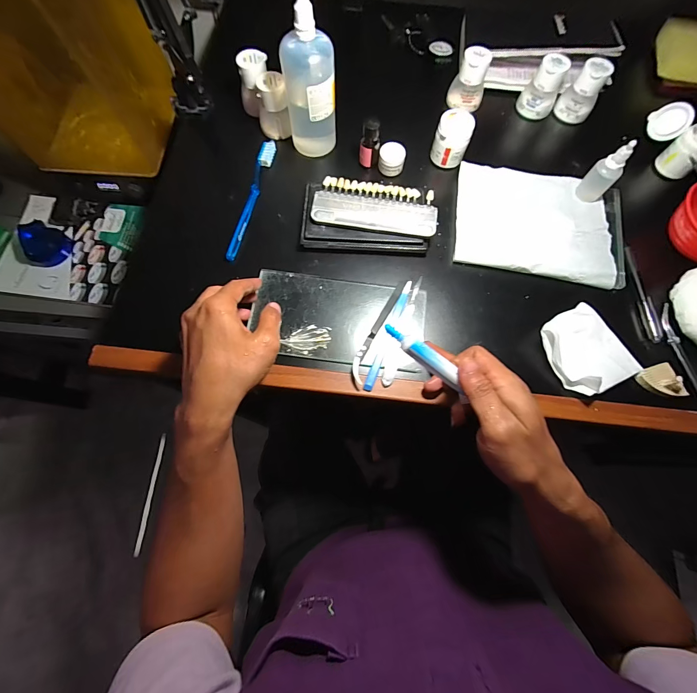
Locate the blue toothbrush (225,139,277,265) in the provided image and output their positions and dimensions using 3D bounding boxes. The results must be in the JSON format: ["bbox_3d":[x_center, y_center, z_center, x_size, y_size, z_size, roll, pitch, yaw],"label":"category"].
[{"bbox_3d":[-0.126,-0.195,0.427,0.016,0.014,0.190,11,74,1],"label":"blue toothbrush"}]

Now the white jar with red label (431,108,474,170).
[{"bbox_3d":[0.137,-0.275,0.434,0.043,0.058,0.041,1,74,-2],"label":"white jar with red label"}]

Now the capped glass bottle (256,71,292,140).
[{"bbox_3d":[-0.102,-0.321,0.437,0.040,0.062,0.040,-15,75,-6],"label":"capped glass bottle"}]

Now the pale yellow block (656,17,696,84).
[{"bbox_3d":[0.531,-0.456,0.502,0.075,0.033,0.107,10,74,1],"label":"pale yellow block"}]

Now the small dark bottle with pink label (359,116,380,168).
[{"bbox_3d":[0.028,-0.264,0.425,0.026,0.057,0.023,6,74,0],"label":"small dark bottle with pink label"}]

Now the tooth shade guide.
[{"bbox_3d":[0.033,-0.172,0.398,0.147,0.007,0.063,8,73,1],"label":"tooth shade guide"}]

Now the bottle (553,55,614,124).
[{"bbox_3d":[0.335,-0.363,0.463,0.047,0.063,0.043,34,75,7],"label":"bottle"}]

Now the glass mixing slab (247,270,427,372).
[{"bbox_3d":[-0.010,-0.032,0.376,0.195,0.009,0.100,7,73,3],"label":"glass mixing slab"}]

